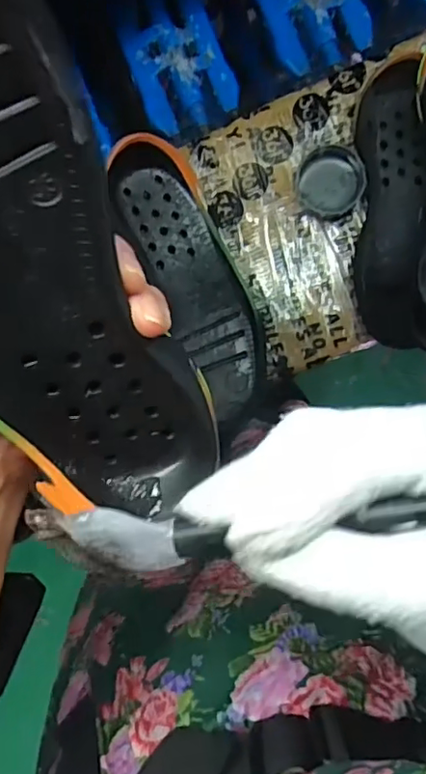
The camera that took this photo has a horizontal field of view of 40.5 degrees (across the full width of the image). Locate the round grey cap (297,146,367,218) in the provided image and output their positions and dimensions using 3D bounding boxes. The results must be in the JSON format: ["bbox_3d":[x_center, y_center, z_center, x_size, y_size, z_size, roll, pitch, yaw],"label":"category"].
[{"bbox_3d":[0.107,-0.185,0.527,0.056,0.026,0.057,0,92,7],"label":"round grey cap"}]

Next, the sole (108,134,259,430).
[{"bbox_3d":[-0.014,-0.090,0.490,0.079,0.043,0.240,-26,89,7],"label":"sole"}]

